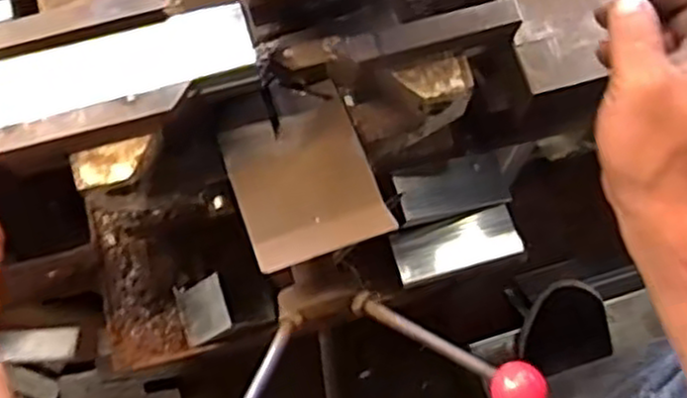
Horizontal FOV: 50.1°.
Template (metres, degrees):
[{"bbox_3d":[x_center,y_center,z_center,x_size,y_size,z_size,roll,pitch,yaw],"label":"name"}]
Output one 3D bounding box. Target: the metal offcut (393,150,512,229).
[{"bbox_3d":[0.098,-0.010,0.659,0.106,0.005,0.048,-14,97,-17],"label":"metal offcut"}]

